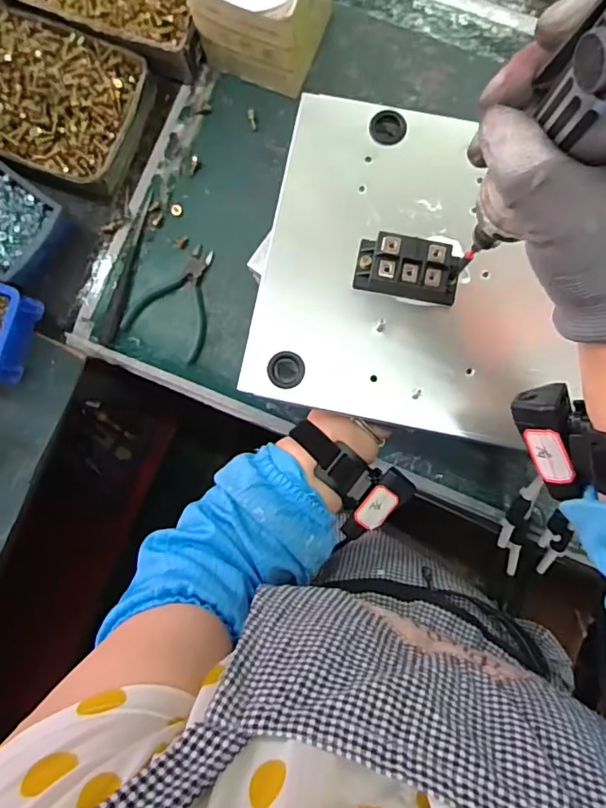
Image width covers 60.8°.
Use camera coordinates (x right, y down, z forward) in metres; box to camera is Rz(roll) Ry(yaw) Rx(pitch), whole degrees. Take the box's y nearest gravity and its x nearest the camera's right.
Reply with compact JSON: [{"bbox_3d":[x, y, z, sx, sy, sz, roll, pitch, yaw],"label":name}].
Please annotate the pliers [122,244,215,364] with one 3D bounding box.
[{"bbox_3d":[-0.123,-0.109,0.532,0.085,0.008,0.111,30,90,3],"label":"pliers"}]

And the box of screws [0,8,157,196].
[{"bbox_3d":[-0.260,-0.308,0.529,0.184,0.048,0.147,18,90,3],"label":"box of screws"}]

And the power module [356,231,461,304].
[{"bbox_3d":[0.080,-0.102,0.396,0.078,0.028,0.045,11,89,3],"label":"power module"}]

